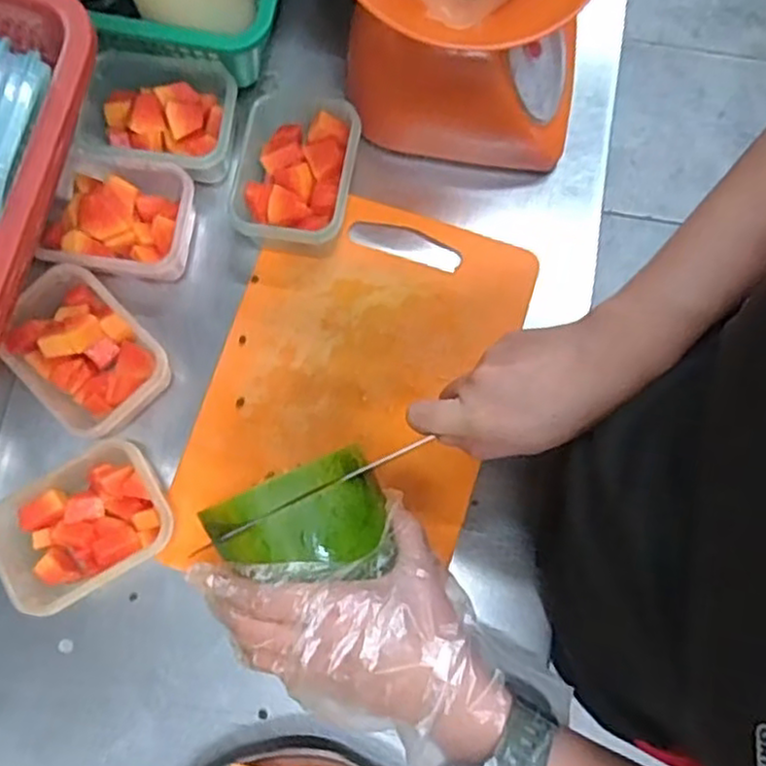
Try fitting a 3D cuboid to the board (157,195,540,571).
[{"bbox_3d":[-0.021,0.007,0.507,0.199,0.014,0.280,18,79,3],"label":"board"}]

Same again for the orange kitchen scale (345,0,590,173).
[{"bbox_3d":[0.057,-0.255,0.479,0.168,0.185,0.151,2,79,0],"label":"orange kitchen scale"}]

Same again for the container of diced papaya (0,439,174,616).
[{"bbox_3d":[-0.195,0.095,0.471,0.107,0.048,0.082,-31,81,-6],"label":"container of diced papaya"}]

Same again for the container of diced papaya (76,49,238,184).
[{"bbox_3d":[-0.165,-0.191,0.520,0.119,0.052,0.078,8,79,1],"label":"container of diced papaya"}]

